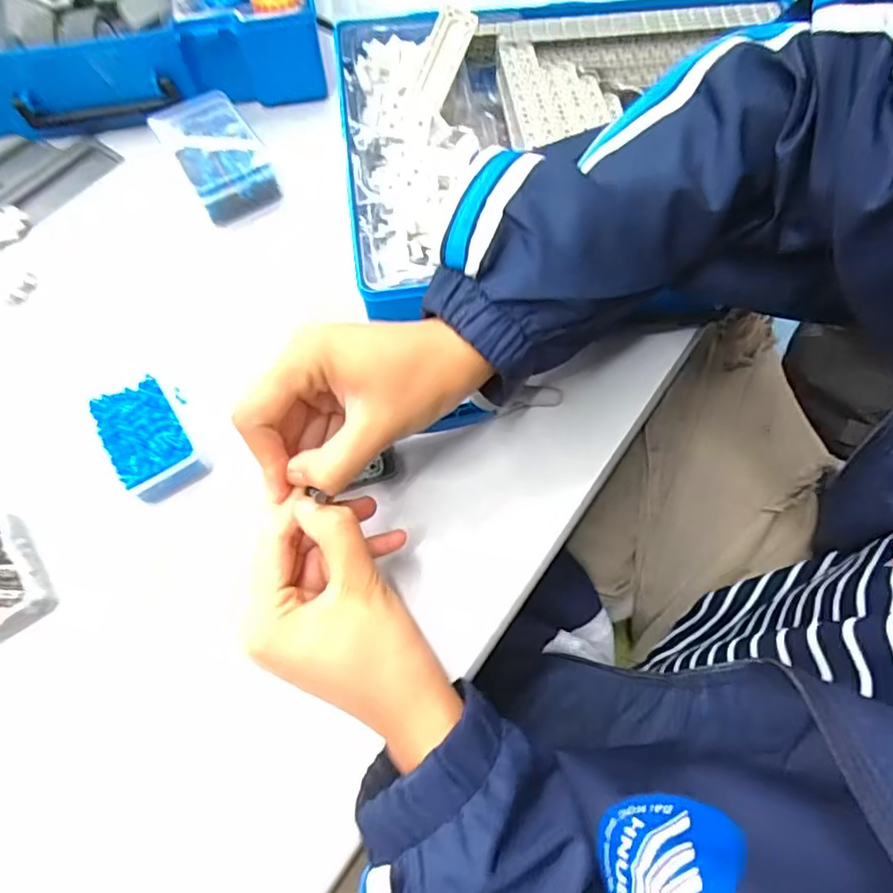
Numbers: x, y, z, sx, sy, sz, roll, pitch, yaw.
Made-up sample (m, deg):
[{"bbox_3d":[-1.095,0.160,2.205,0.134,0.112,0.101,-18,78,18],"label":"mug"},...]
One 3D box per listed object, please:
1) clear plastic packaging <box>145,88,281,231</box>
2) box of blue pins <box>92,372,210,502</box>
[{"bbox_3d":[-0.177,-0.225,0.454,0.061,0.033,0.102,-32,70,-14],"label":"clear plastic packaging"},{"bbox_3d":[-0.179,-0.004,0.357,0.048,0.023,0.070,-31,69,-14],"label":"box of blue pins"}]

